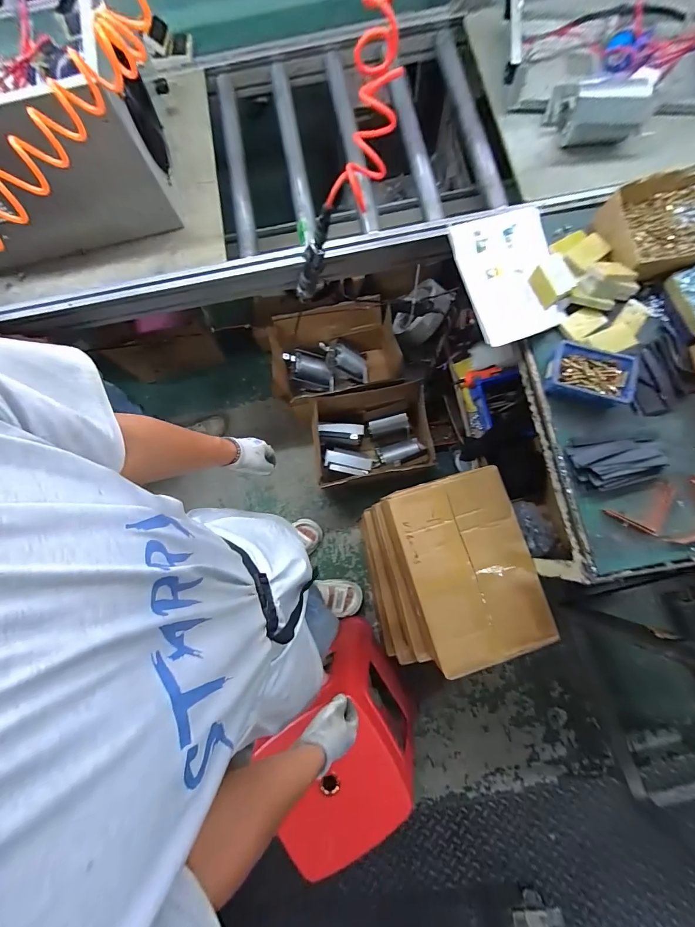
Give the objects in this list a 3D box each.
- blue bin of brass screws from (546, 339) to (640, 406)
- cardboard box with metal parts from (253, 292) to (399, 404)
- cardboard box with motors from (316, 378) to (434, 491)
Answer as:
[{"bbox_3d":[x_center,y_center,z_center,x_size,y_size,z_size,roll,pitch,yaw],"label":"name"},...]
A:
[{"bbox_3d":[0.460,-0.170,0.675,0.146,0.037,0.109,18,81,4],"label":"blue bin of brass screws"},{"bbox_3d":[-0.053,-0.385,1.398,0.535,0.308,0.362,-5,80,0],"label":"cardboard box with metal parts"},{"bbox_3d":[0.079,-0.106,1.342,0.410,0.241,0.307,-8,80,0],"label":"cardboard box with motors"}]

